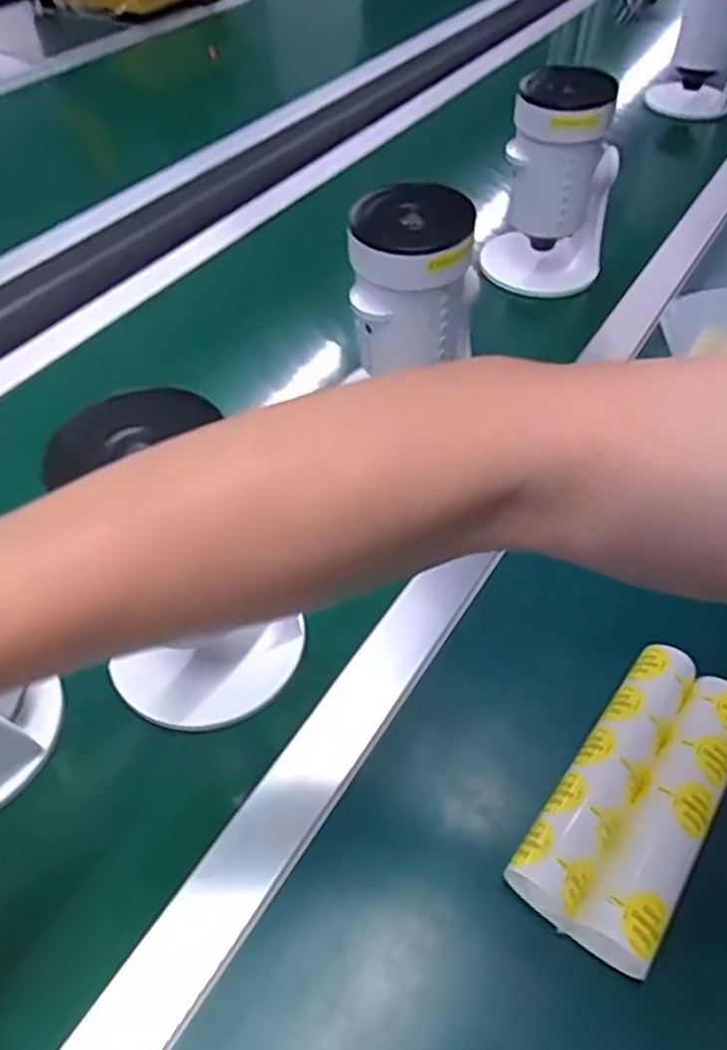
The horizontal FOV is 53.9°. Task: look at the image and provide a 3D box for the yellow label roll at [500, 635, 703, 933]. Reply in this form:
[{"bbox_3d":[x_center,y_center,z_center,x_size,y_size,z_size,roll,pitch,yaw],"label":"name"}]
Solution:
[{"bbox_3d":[0.132,0.130,0.379,0.036,0.029,0.156,30,56,25],"label":"yellow label roll"}]

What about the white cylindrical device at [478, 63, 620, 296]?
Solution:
[{"bbox_3d":[0.181,-0.320,0.691,0.118,0.195,0.098,9,50,9],"label":"white cylindrical device"}]

